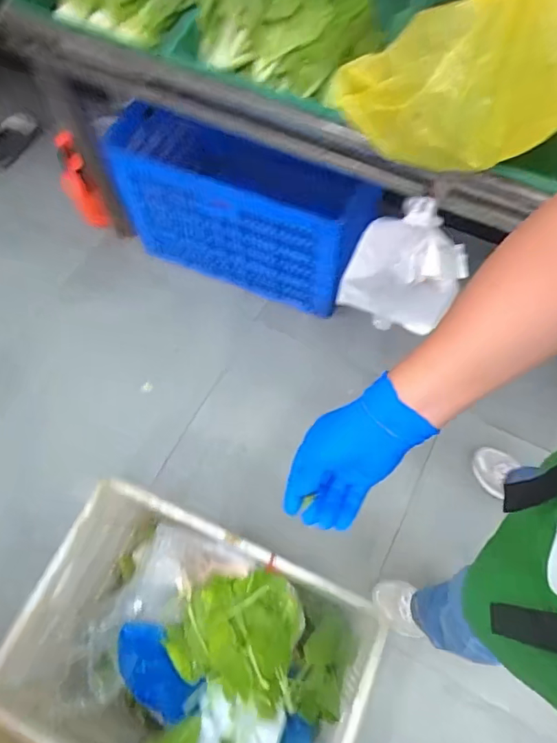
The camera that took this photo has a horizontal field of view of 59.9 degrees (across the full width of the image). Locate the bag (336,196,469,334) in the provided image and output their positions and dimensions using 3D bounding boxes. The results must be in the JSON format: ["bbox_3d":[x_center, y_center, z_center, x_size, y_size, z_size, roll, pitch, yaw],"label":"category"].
[{"bbox_3d":[0.224,-0.186,0.879,0.199,0.272,0.080,18,68,10],"label":"bag"}]

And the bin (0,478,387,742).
[{"bbox_3d":[-0.157,0.521,0.900,0.577,0.229,0.418,22,68,11],"label":"bin"}]

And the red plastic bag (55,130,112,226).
[{"bbox_3d":[-0.594,-0.560,1.430,0.097,0.284,0.070,-18,46,-7],"label":"red plastic bag"}]

